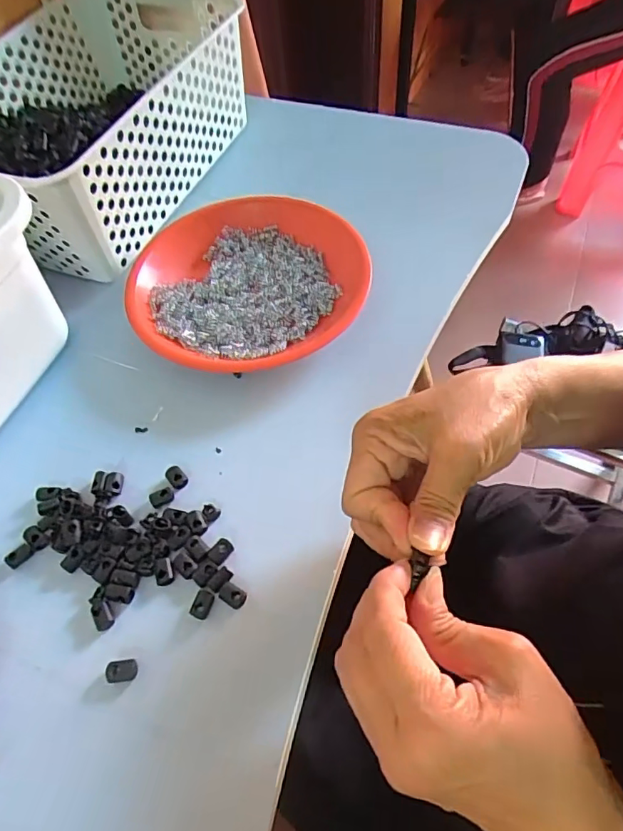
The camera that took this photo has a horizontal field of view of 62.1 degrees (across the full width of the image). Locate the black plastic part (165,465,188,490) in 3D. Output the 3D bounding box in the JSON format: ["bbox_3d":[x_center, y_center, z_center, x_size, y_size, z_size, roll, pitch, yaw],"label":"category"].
[{"bbox_3d":[-0.091,0.042,0.350,0.011,0.007,0.018,-36,62,-17],"label":"black plastic part"}]

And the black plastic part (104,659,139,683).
[{"bbox_3d":[-0.103,0.139,0.281,0.017,0.004,0.011,-7,57,0],"label":"black plastic part"}]

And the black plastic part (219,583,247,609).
[{"bbox_3d":[-0.046,0.105,0.302,0.015,0.004,0.011,27,63,20],"label":"black plastic part"}]

